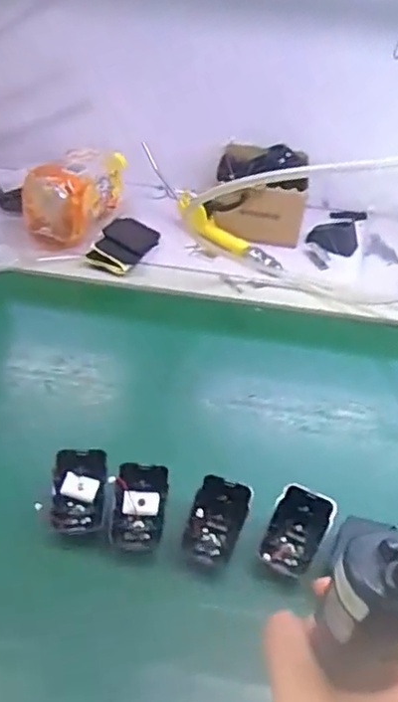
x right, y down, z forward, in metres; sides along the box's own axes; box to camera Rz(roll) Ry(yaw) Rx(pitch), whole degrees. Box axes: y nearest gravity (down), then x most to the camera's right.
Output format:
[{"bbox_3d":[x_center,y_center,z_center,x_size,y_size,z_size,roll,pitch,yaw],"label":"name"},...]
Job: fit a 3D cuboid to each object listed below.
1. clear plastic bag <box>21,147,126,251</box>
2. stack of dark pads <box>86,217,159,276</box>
[{"bbox_3d":[-0.176,-0.212,0.856,0.089,0.090,0.124,20,41,17],"label":"clear plastic bag"},{"bbox_3d":[-0.096,-0.138,0.830,0.062,0.030,0.095,18,40,15],"label":"stack of dark pads"}]

